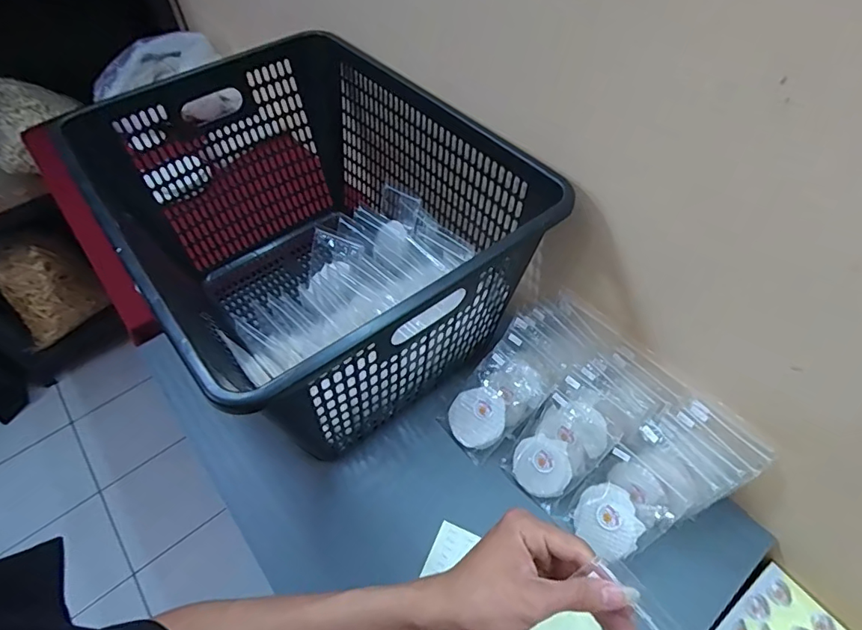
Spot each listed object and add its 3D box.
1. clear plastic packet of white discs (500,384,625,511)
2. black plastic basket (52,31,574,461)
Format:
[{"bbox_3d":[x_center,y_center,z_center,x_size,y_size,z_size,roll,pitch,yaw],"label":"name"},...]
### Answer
[{"bbox_3d":[0.159,0.173,0.637,0.094,0.018,0.132,37,97,25],"label":"clear plastic packet of white discs"},{"bbox_3d":[-0.161,-0.094,0.716,0.403,0.318,0.546,-34,58,-21],"label":"black plastic basket"}]

